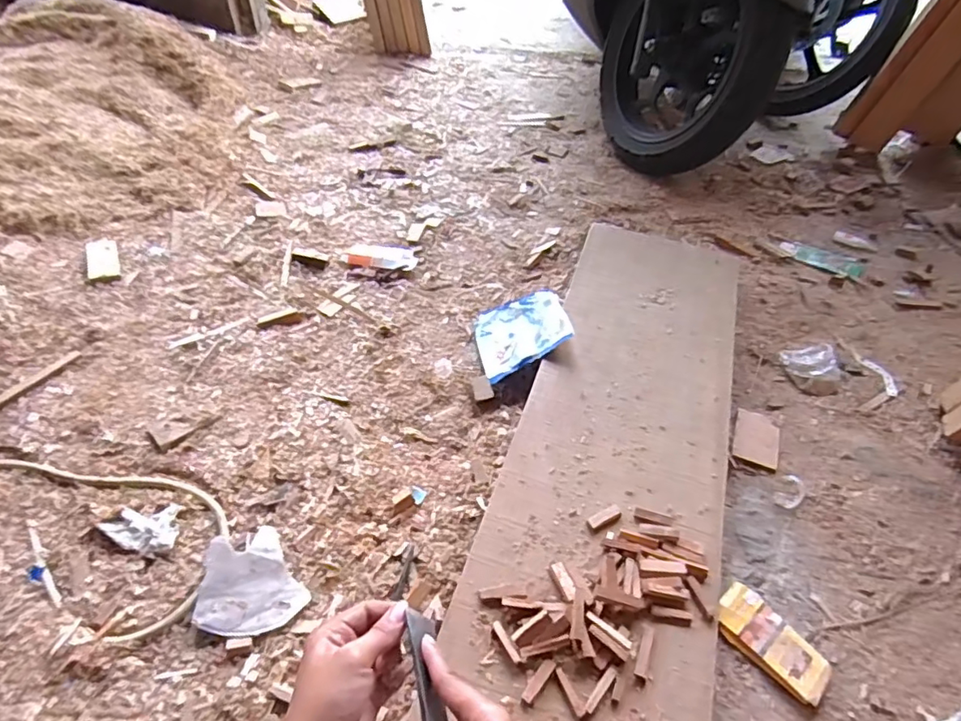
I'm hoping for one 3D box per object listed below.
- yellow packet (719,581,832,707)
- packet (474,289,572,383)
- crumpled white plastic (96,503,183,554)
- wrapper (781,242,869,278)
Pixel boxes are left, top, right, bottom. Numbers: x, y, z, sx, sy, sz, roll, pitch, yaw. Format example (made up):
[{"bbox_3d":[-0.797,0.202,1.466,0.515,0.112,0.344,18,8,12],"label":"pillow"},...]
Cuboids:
[{"bbox_3d":[0.323,0.314,0.638,0.063,0.017,0.123,-34,57,-29],"label":"yellow packet"},{"bbox_3d":[0.066,-0.055,0.947,0.153,0.022,0.197,-23,36,11],"label":"packet"},{"bbox_3d":[-0.423,0.207,0.710,0.094,0.011,0.061,2,48,-1],"label":"crumpled white plastic"},{"bbox_3d":[0.686,-0.205,1.148,0.155,0.008,0.080,22,50,17],"label":"wrapper"}]

